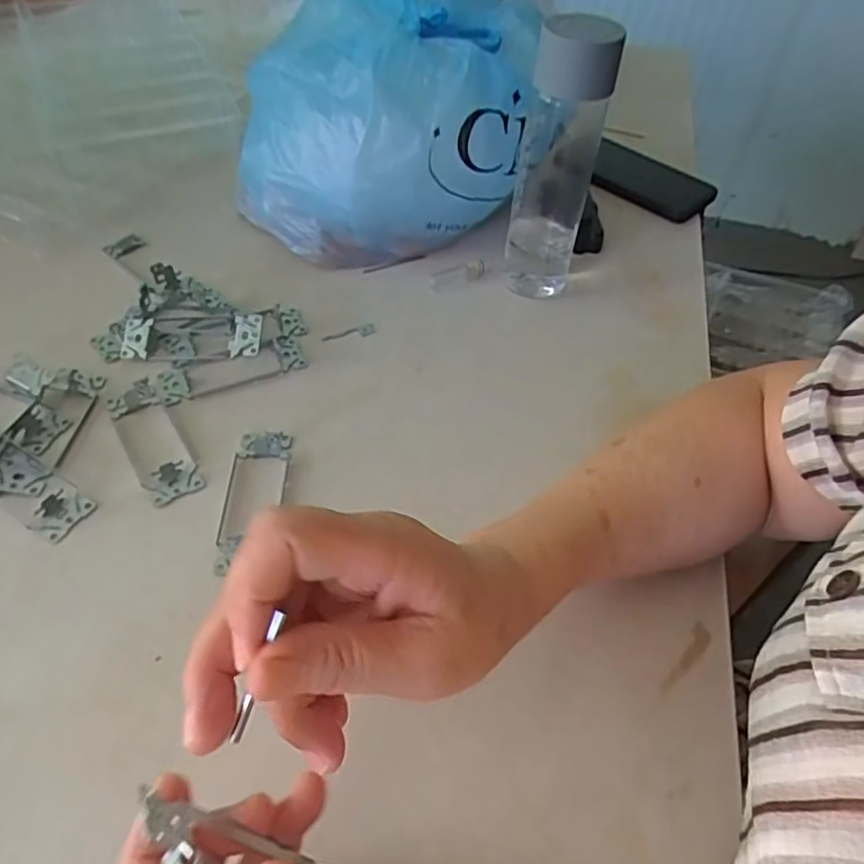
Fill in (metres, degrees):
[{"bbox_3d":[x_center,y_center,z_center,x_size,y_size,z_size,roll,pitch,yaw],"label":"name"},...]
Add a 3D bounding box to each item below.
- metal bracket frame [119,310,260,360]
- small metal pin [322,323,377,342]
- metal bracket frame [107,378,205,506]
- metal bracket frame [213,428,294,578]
[{"bbox_3d":[-0.181,-0.074,0.485,0.107,0.027,0.037,5,50,-2],"label":"metal bracket frame"},{"bbox_3d":[-0.067,-0.080,0.519,0.044,0.004,0.011,-11,52,-14],"label":"small metal pin"},{"bbox_3d":[-0.187,0.001,0.428,0.037,0.020,0.102,-24,56,-24],"label":"metal bracket frame"},{"bbox_3d":[-0.113,0.040,0.411,0.038,0.009,0.107,2,50,-3],"label":"metal bracket frame"}]

